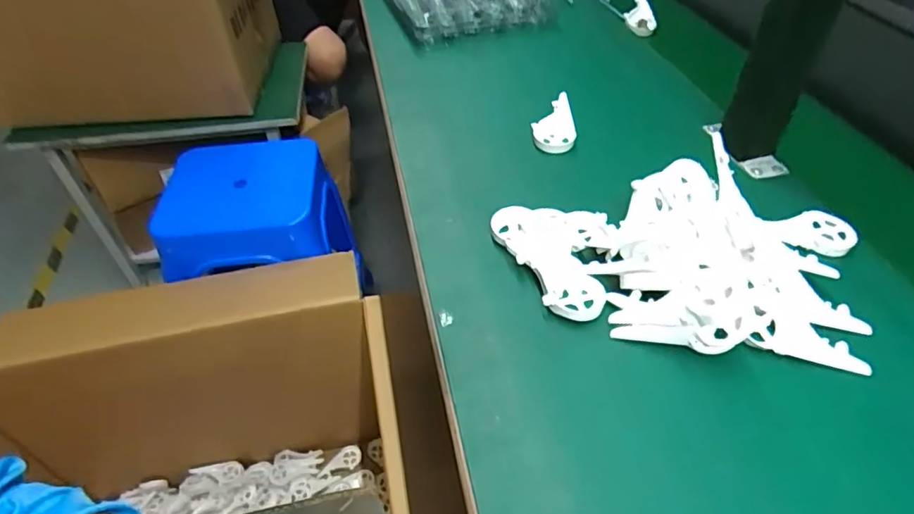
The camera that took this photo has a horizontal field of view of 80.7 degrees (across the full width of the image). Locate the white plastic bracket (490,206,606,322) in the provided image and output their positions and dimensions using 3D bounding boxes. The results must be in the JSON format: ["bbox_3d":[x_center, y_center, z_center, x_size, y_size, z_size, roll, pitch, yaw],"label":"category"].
[{"bbox_3d":[0.077,-0.001,0.457,0.053,0.027,0.131,-17,47,-14],"label":"white plastic bracket"}]

